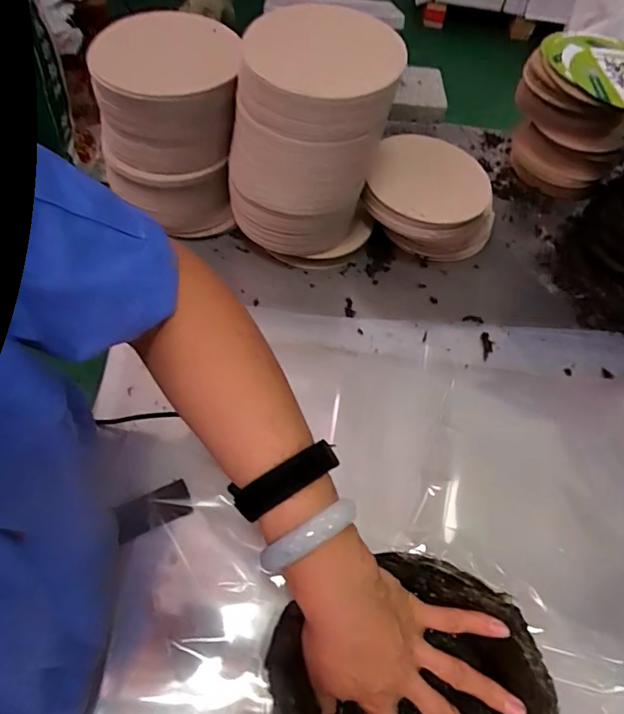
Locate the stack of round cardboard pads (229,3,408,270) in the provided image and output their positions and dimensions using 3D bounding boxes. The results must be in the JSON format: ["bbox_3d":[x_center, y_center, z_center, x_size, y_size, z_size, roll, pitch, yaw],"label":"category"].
[{"bbox_3d":[-0.004,-0.237,0.589,0.164,0.238,0.171,6,58,-1],"label":"stack of round cardboard pads"}]

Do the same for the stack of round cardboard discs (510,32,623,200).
[{"bbox_3d":[0.377,-0.352,0.747,0.164,0.163,0.139,24,60,10],"label":"stack of round cardboard discs"}]

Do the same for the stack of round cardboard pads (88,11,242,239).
[{"bbox_3d":[-0.157,-0.263,0.592,0.142,0.192,0.140,-2,59,-6],"label":"stack of round cardboard pads"}]

